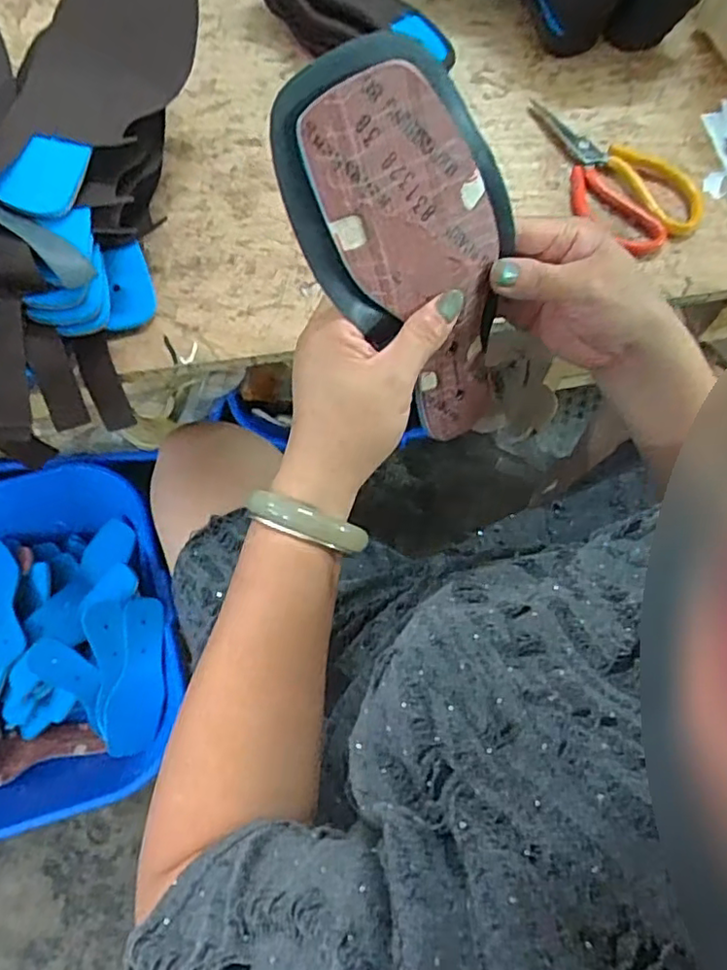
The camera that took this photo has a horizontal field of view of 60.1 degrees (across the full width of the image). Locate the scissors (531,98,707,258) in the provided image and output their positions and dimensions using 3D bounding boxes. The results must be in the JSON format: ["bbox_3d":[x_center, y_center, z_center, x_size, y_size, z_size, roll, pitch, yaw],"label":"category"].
[{"bbox_3d":[0.221,-0.288,0.567,0.104,0.013,0.184,-34,72,-13],"label":"scissors"}]

